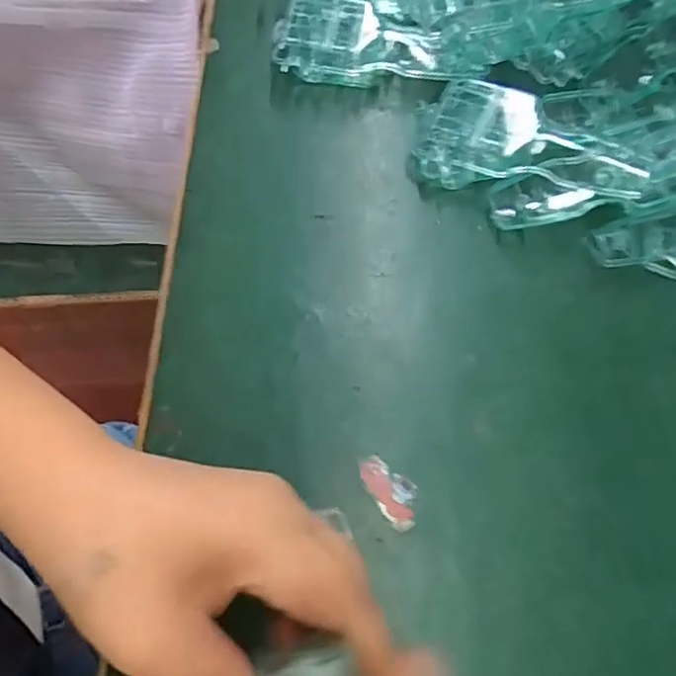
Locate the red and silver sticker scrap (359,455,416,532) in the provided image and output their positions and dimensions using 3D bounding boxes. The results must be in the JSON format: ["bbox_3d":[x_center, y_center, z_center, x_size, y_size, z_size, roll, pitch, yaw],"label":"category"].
[{"bbox_3d":[0.025,0.072,0.278,0.019,0.005,0.036,-32,71,-13],"label":"red and silver sticker scrap"}]

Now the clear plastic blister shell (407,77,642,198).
[{"bbox_3d":[0.107,-0.113,0.335,0.122,0.033,0.058,12,68,4],"label":"clear plastic blister shell"}]

